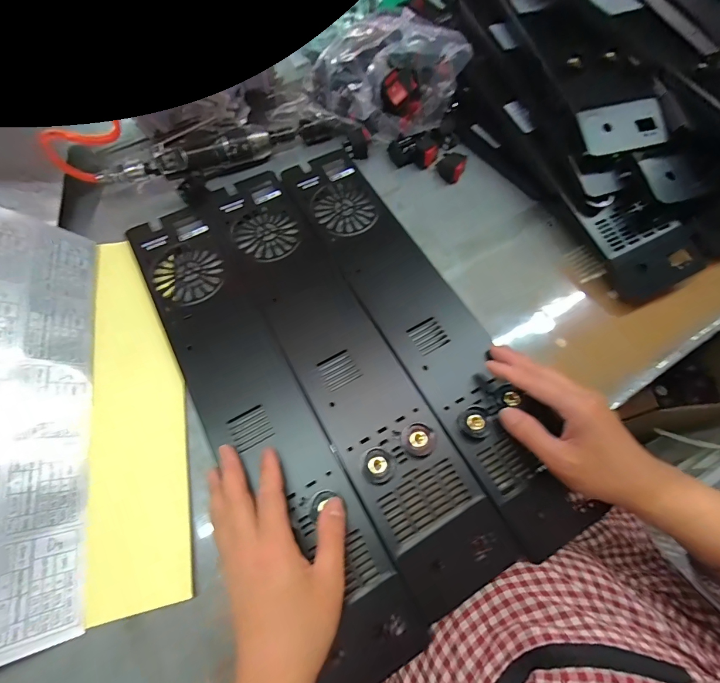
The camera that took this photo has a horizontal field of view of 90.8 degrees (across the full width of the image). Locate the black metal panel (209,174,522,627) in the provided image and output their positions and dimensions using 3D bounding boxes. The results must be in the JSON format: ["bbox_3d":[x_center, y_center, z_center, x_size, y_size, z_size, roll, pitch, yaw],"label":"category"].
[{"bbox_3d":[-0.025,0.001,0.364,0.098,0.008,0.482,-26,70,-13],"label":"black metal panel"}]

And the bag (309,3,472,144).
[{"bbox_3d":[0.036,-0.340,0.450,0.166,0.129,0.127,-20,68,-11],"label":"bag"}]

